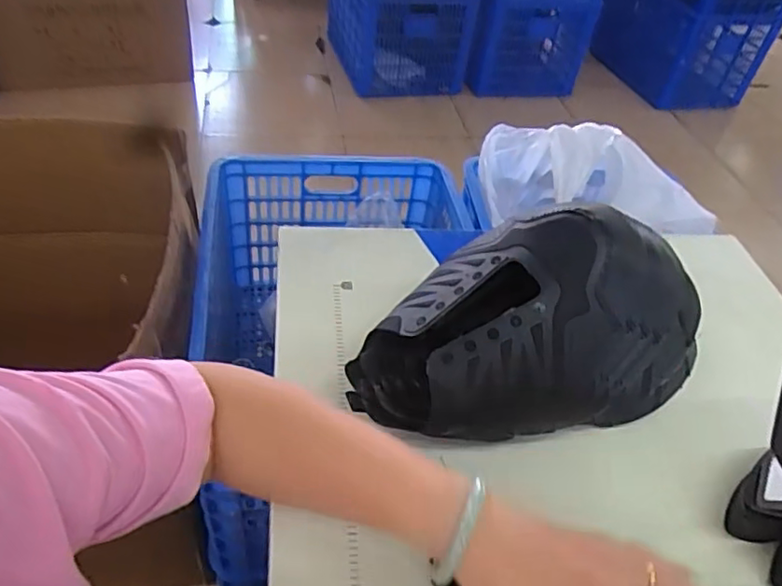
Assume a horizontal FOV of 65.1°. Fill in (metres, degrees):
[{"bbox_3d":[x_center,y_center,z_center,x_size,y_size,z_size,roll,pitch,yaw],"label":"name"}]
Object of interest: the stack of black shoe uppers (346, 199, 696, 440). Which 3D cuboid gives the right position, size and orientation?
[{"bbox_3d":[0.105,0.019,0.470,0.258,0.130,0.134,3,44,-6],"label":"stack of black shoe uppers"}]

